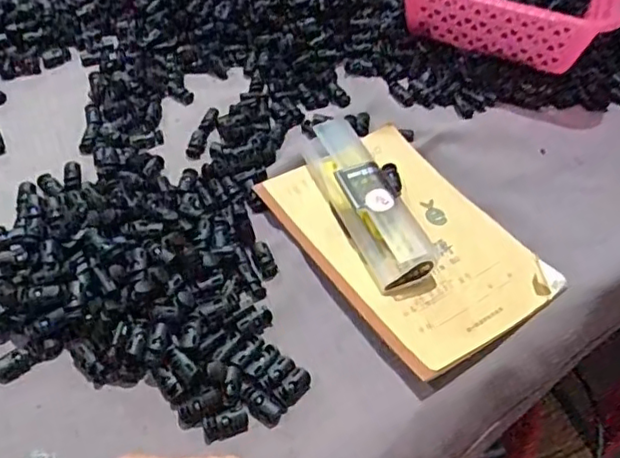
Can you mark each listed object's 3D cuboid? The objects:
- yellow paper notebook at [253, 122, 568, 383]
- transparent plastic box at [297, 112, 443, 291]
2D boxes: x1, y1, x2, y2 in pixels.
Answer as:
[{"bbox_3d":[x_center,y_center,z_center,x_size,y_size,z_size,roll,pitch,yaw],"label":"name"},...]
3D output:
[{"bbox_3d":[0.071,0.006,0.478,0.140,0.019,0.206,-26,58,-23],"label":"yellow paper notebook"},{"bbox_3d":[0.041,-0.026,0.481,0.046,0.037,0.159,-18,55,-18],"label":"transparent plastic box"}]

